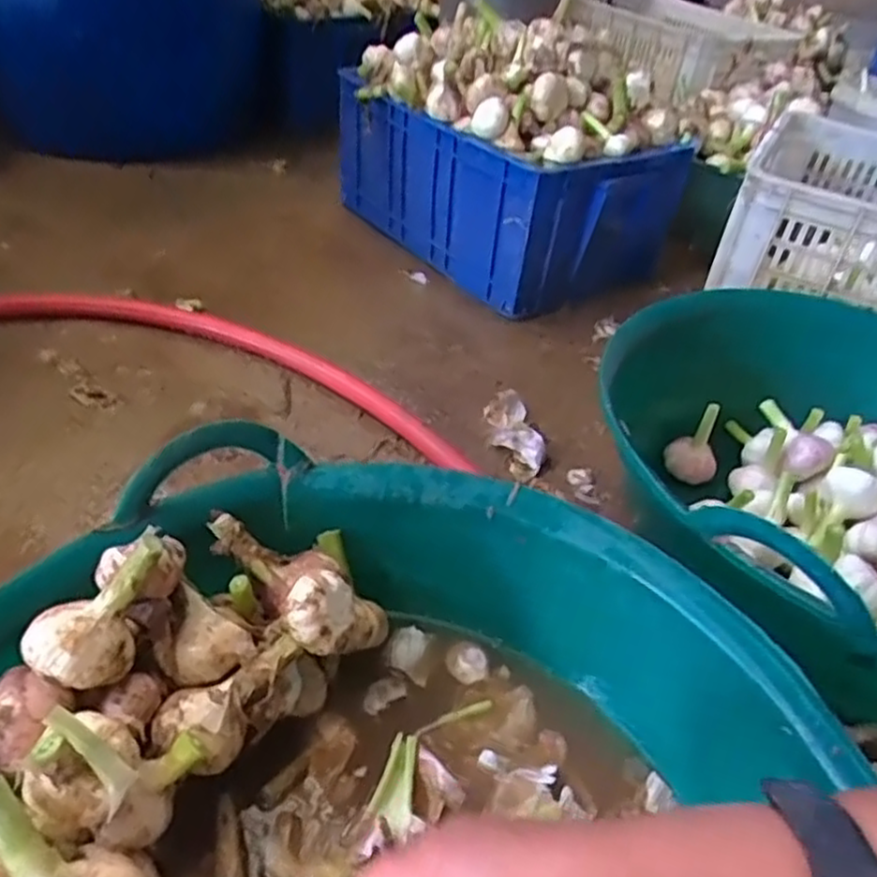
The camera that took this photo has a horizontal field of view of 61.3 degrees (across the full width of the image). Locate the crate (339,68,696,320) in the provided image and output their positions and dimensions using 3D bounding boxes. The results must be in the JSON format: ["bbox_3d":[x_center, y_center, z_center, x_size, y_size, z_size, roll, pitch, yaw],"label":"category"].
[{"bbox_3d":[0.090,-0.433,1.261,0.339,0.247,0.536,-22,47,-33],"label":"crate"}]

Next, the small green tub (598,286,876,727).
[{"bbox_3d":[0.425,0.051,0.720,0.517,0.190,0.519,5,37,-4],"label":"small green tub"}]

